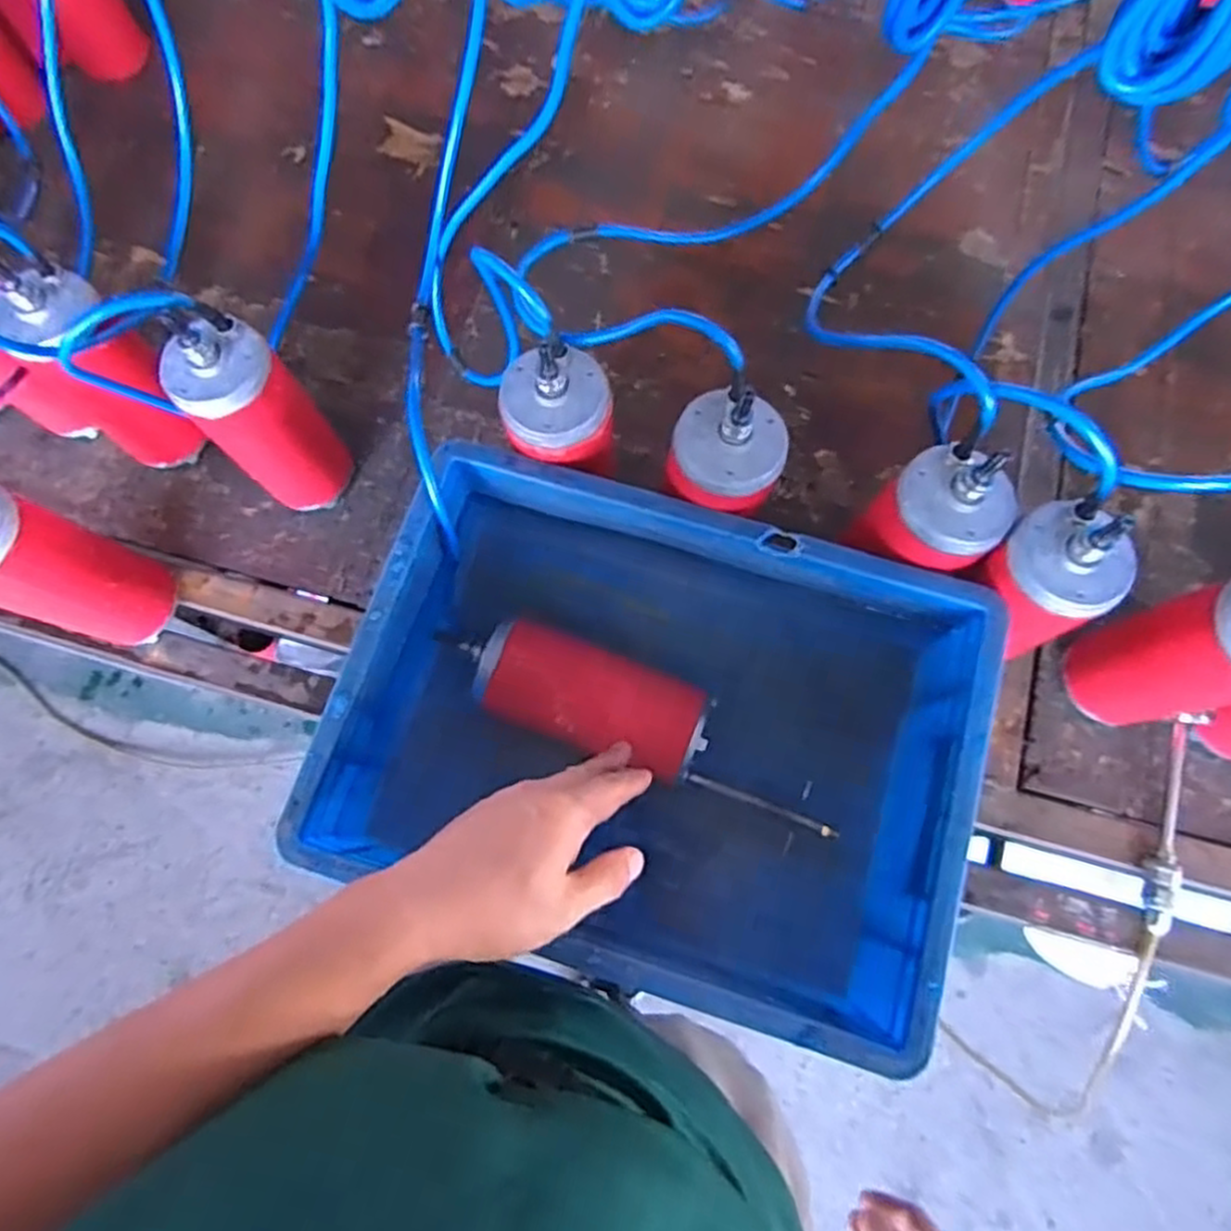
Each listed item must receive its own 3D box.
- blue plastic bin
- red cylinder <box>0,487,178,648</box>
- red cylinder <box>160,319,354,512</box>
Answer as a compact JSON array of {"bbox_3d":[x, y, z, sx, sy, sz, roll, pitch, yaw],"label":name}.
[{"bbox_3d":[0.027,0.082,0.535,0.394,0.149,0.302,17,75,6],"label":"blue plastic bin"},{"bbox_3d":[-0.414,-0.028,0.555,0.077,0.184,0.072,12,74,5],"label":"red cylinder"},{"bbox_3d":[-0.273,-0.148,0.589,0.077,0.183,0.067,-38,77,-9],"label":"red cylinder"}]

